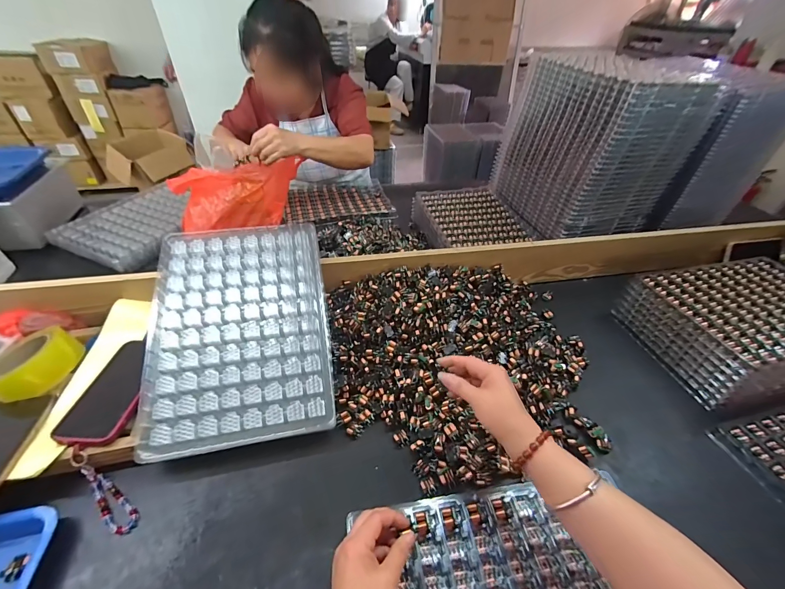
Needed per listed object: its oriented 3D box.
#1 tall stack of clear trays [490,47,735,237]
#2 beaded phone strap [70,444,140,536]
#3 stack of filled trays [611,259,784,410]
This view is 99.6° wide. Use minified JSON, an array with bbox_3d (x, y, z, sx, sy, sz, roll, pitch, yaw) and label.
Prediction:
[{"bbox_3d":[0.486,-0.365,0.826,0.296,0.325,0.341,-11,43,-15],"label":"tall stack of clear trays"},{"bbox_3d":[-0.359,0.243,0.412,0.126,0.023,0.028,42,52,11],"label":"beaded phone strap"},{"bbox_3d":[0.672,0.055,0.624,0.369,0.098,0.251,-8,43,-12],"label":"stack of filled trays"}]

